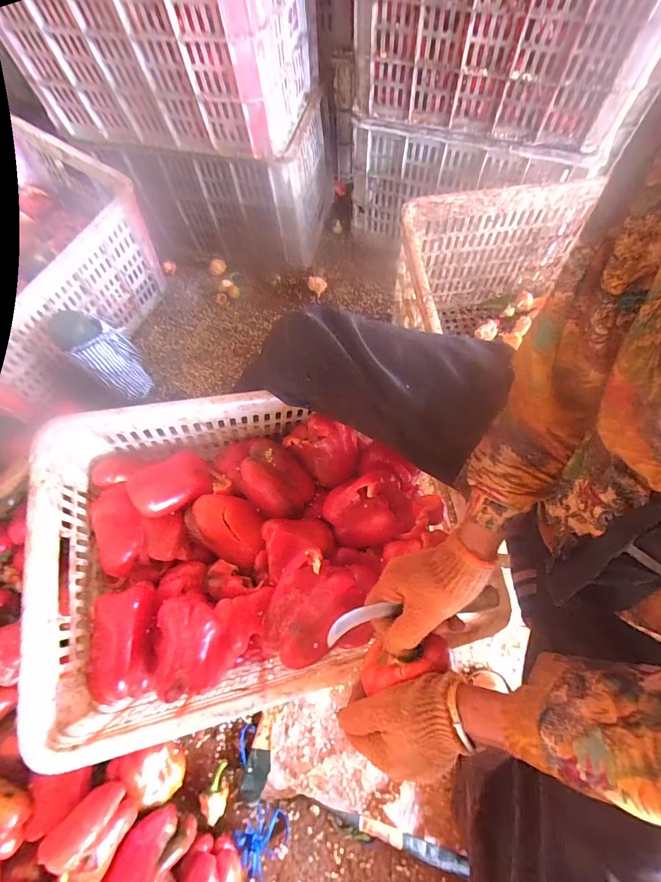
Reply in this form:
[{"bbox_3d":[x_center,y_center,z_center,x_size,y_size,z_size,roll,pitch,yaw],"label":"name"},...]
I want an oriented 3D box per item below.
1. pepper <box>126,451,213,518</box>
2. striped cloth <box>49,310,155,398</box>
[{"bbox_3d":[-0.224,0.057,0.529,0.096,0.051,0.080,-24,69,-7],"label":"pepper"},{"bbox_3d":[-0.462,-0.174,0.797,0.103,0.245,0.093,-42,72,-13],"label":"striped cloth"}]

